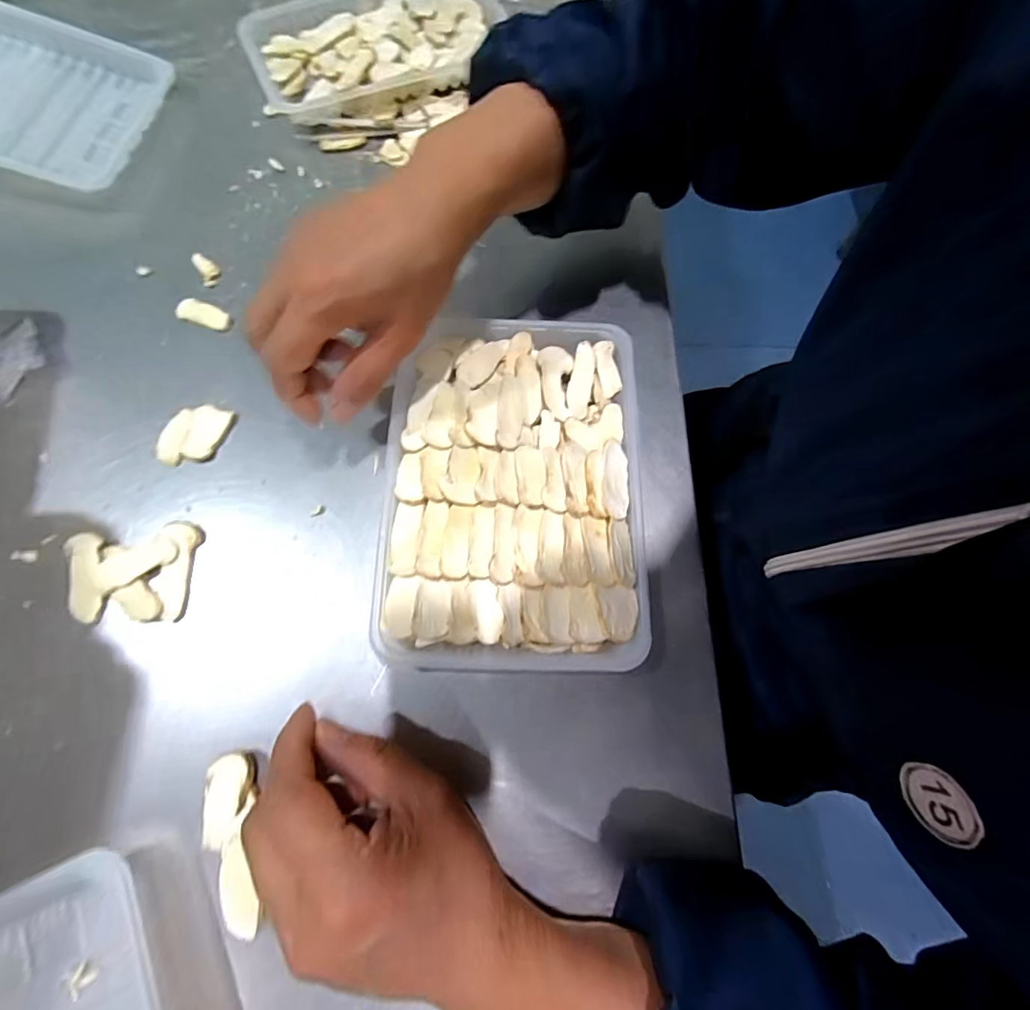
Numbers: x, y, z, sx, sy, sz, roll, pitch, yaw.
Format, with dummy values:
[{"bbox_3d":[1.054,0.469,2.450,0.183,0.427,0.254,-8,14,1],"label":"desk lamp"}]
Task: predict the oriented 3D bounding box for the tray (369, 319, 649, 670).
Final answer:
[{"bbox_3d":[-0.001,-0.016,0.319,0.162,0.034,0.230,2,71,-1],"label":"tray"}]

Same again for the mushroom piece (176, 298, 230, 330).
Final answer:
[{"bbox_3d":[-0.235,-0.144,0.371,0.043,0.005,0.017,17,72,4],"label":"mushroom piece"}]

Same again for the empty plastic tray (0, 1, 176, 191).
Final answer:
[{"bbox_3d":[-0.452,-0.350,0.405,0.254,0.056,0.164,13,71,3],"label":"empty plastic tray"}]

